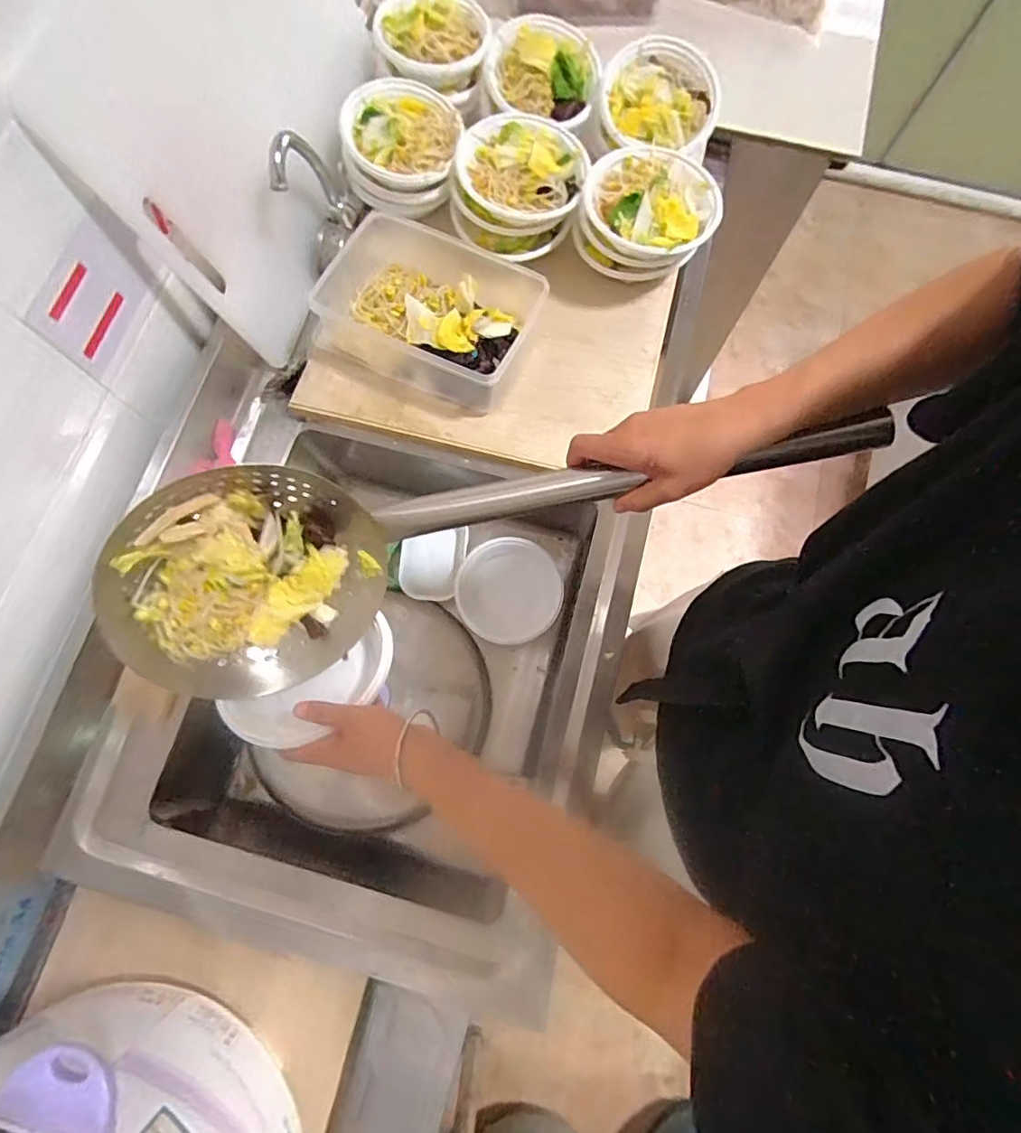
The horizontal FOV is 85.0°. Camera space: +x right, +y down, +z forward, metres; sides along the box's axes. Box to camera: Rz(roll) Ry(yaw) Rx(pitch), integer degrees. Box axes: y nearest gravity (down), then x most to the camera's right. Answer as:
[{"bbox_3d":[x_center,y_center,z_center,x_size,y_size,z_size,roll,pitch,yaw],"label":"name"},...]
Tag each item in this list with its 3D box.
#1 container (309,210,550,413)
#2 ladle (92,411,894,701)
[{"bbox_3d":[-0.113,-0.325,0.704,0.274,0.086,0.180,23,77,5],"label":"container"},{"bbox_3d":[0.001,-0.027,0.464,0.618,0.161,0.170,-13,76,3],"label":"ladle"}]

